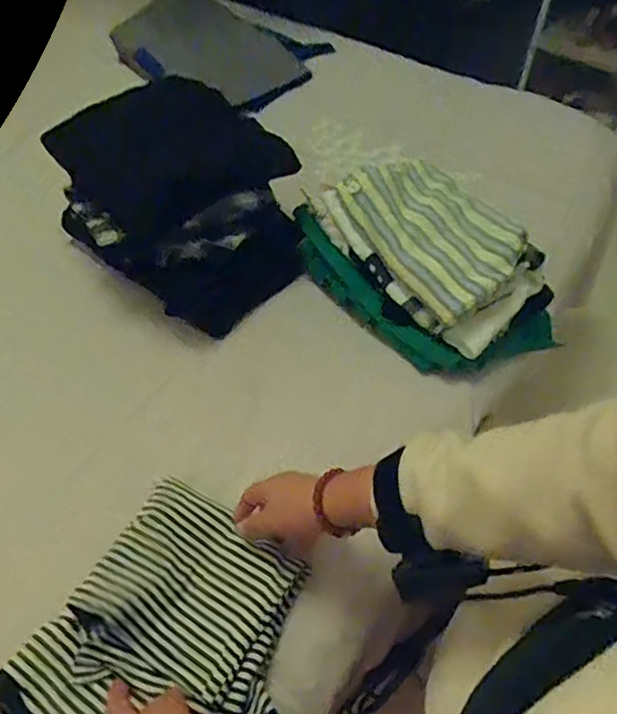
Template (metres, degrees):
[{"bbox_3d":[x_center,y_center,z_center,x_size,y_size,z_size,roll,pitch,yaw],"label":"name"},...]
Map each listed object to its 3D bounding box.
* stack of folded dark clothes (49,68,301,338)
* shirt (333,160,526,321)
[{"bbox_3d":[-0.145,-0.191,0.740,0.267,0.177,0.248,35,61,23],"label":"stack of folded dark clothes"},{"bbox_3d":[0.147,-0.153,0.705,0.133,0.050,0.229,-26,57,-18],"label":"shirt"}]

